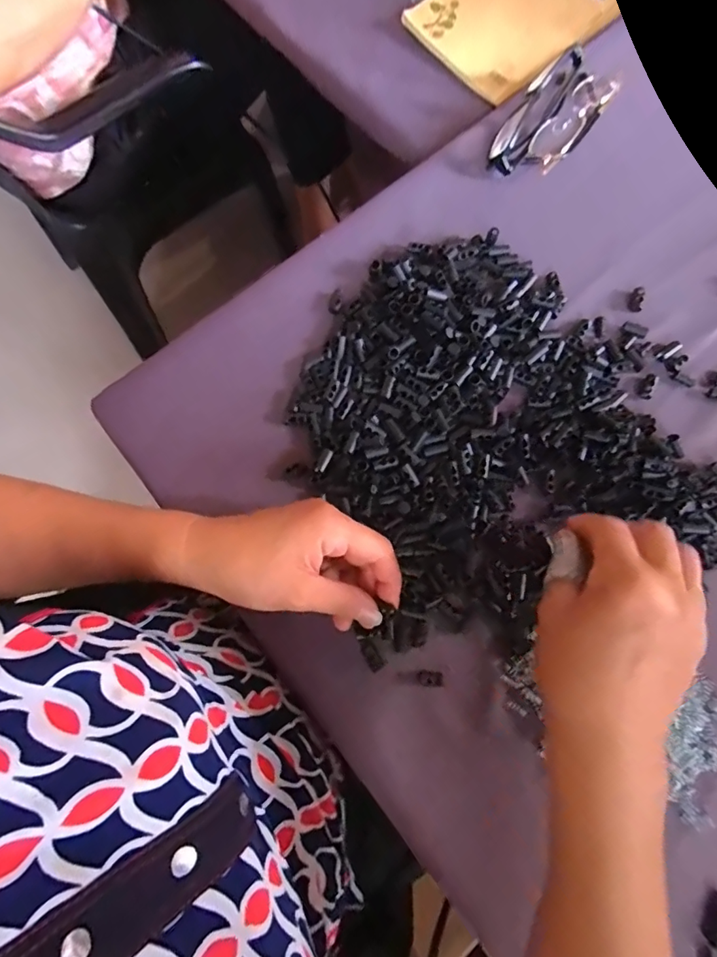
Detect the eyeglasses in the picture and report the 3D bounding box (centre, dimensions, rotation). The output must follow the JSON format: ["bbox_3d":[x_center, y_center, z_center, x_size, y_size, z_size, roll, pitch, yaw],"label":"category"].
[{"bbox_3d":[0.171,-0.315,0.417,0.064,0.032,0.140,31,77,9],"label":"eyeglasses"}]

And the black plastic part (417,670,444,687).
[{"bbox_3d":[0.049,0.137,0.327,0.018,0.004,0.010,9,75,3],"label":"black plastic part"}]

